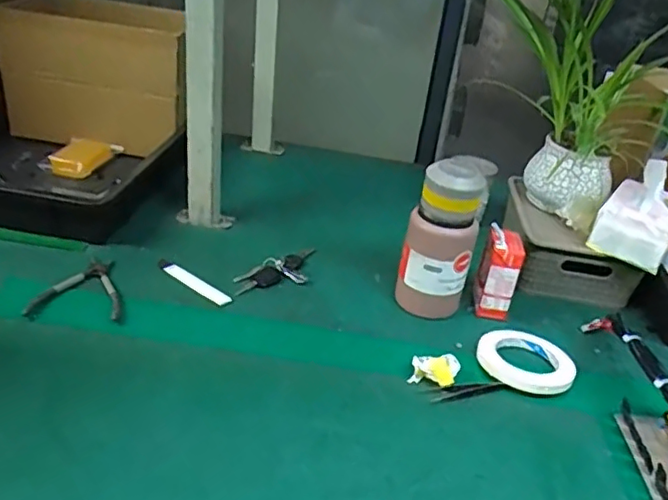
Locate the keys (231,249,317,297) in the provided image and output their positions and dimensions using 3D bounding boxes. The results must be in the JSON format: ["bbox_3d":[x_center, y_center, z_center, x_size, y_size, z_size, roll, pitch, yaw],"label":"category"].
[{"bbox_3d":[-0.072,0.028,0.849,0.149,0.020,0.060,-18,37,-35],"label":"keys"}]

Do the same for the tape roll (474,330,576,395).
[{"bbox_3d":[0.236,0.136,0.740,0.113,0.014,0.113,4,30,-2],"label":"tape roll"}]

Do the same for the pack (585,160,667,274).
[{"bbox_3d":[0.431,-0.054,0.831,0.101,0.109,0.124,24,34,27],"label":"pack"}]

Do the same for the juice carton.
[{"bbox_3d":[0.223,0.030,0.811,0.050,0.116,0.049,11,30,9],"label":"juice carton"}]

